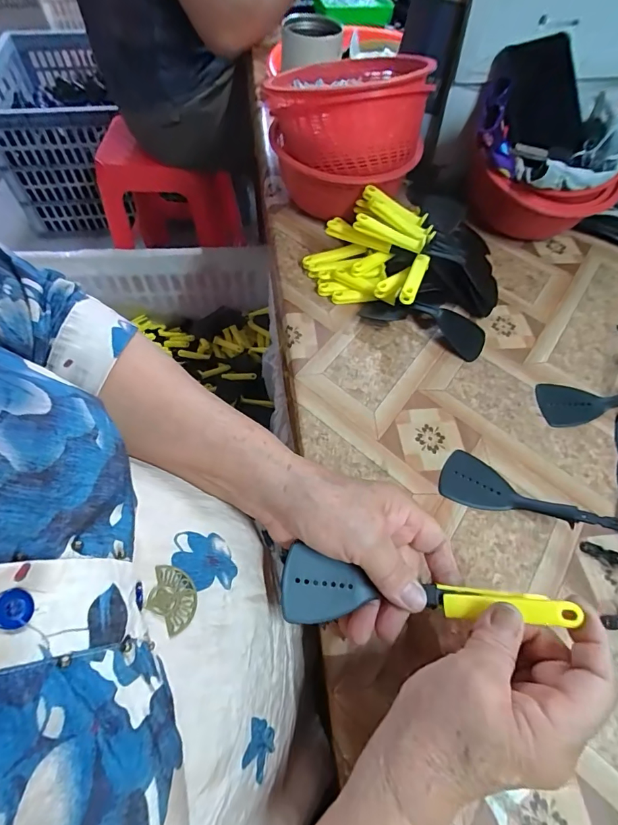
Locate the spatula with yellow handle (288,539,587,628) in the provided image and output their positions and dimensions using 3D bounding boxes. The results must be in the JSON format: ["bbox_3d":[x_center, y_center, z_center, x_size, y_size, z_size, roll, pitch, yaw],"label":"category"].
[{"bbox_3d":[0.069,0.120,0.264,0.171,0.031,0.041,3,59,11],"label":"spatula with yellow handle"}]

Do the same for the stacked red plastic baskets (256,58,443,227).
[{"bbox_3d":[0.045,-0.340,0.505,0.174,0.149,0.176,10,59,4],"label":"stacked red plastic baskets"}]

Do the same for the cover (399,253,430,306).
[{"bbox_3d":[0.108,-0.137,0.421,0.015,0.015,0.072,20,58,11],"label":"cover"}]

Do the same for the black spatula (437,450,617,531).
[{"bbox_3d":[0.176,0.070,0.344,0.129,0.017,0.046,15,58,26],"label":"black spatula"}]

